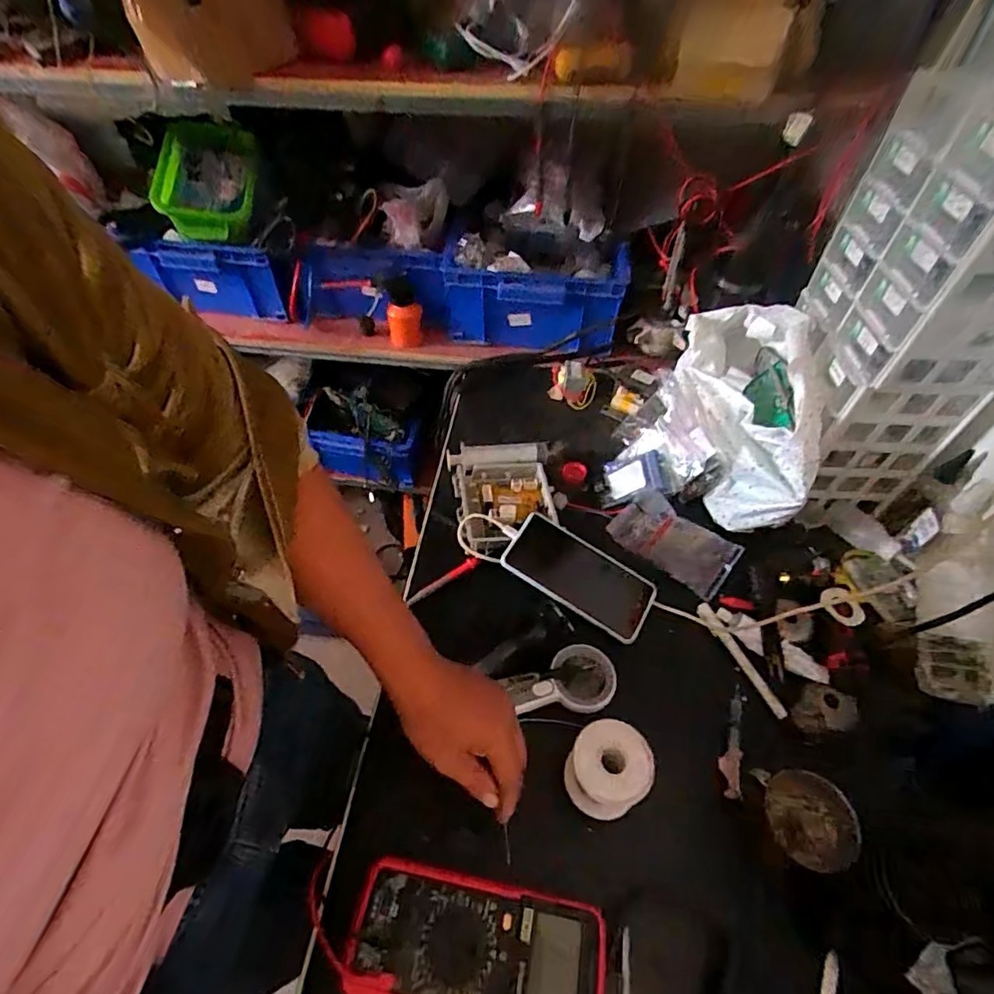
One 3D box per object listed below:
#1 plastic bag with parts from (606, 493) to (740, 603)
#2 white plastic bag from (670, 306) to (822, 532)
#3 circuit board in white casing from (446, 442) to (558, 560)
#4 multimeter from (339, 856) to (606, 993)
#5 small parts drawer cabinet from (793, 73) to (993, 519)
[{"bbox_3d":[0.210,0.053,0.645,0.139,0.010,0.077,36,74,22],"label":"plastic bag with parts"},{"bbox_3d":[0.292,-0.114,0.648,0.115,0.193,0.273,-1,52,-1],"label":"white plastic bag"},{"bbox_3d":[0.005,0.003,0.678,0.125,0.045,0.164,-2,52,-2],"label":"circuit board in white casing"},{"bbox_3d":[-0.016,0.341,0.405,0.184,0.028,0.087,9,52,6],"label":"multimeter"},{"bbox_3d":[0.425,-0.179,0.559,0.149,0.377,0.176,4,52,2],"label":"small parts drawer cabinet"}]

